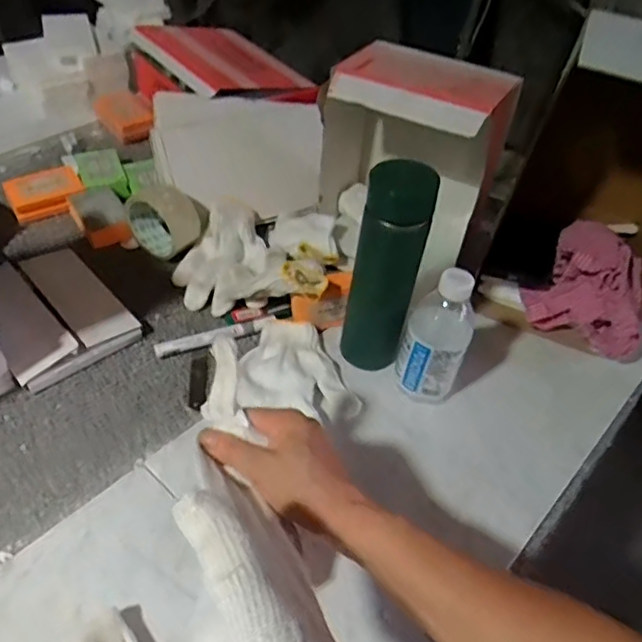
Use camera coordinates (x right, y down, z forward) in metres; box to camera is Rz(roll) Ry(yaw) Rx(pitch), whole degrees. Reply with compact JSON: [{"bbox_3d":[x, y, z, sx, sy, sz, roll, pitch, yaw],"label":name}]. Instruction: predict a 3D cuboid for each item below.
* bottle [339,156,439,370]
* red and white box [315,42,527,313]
[{"bbox_3d":[0.063,-0.046,0.611,0.059,0.234,0.054,35,49,27],"label":"bottle"},{"bbox_3d":[0.111,-0.207,0.748,0.210,0.202,0.148,21,47,13],"label":"red and white box"}]

